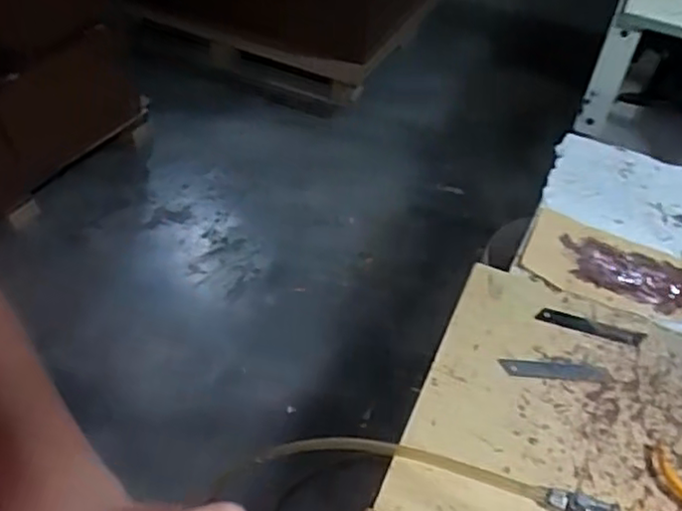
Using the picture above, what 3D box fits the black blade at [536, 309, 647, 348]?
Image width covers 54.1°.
[{"bbox_3d":[0.235,0.067,0.630,0.097,0.004,0.017,16,49,10],"label":"black blade"}]

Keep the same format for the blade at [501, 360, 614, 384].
[{"bbox_3d":[0.192,0.103,0.595,0.097,0.004,0.018,4,48,0],"label":"blade"}]

